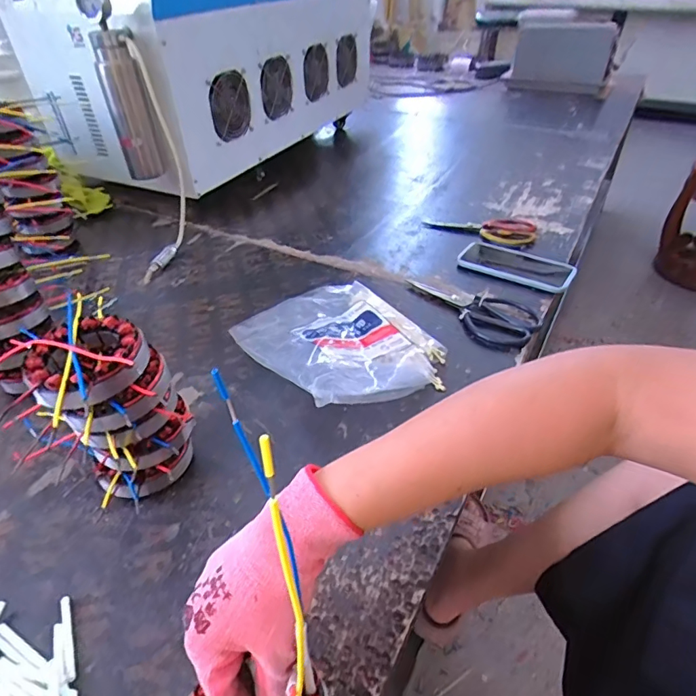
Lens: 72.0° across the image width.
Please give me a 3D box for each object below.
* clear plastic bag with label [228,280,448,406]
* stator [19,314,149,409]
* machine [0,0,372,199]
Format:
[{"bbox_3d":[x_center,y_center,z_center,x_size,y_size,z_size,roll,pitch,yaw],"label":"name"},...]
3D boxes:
[{"bbox_3d":[-0.008,-0.021,0.591,0.197,0.056,0.245,-25,44,-25],"label":"clear plastic bag with label"},{"bbox_3d":[-0.201,0.010,0.371,0.095,0.029,0.088,-1,40,0],"label":"stator"},{"bbox_3d":[-0.266,-0.666,1.070,0.383,0.366,0.808,19,44,22],"label":"machine"}]

